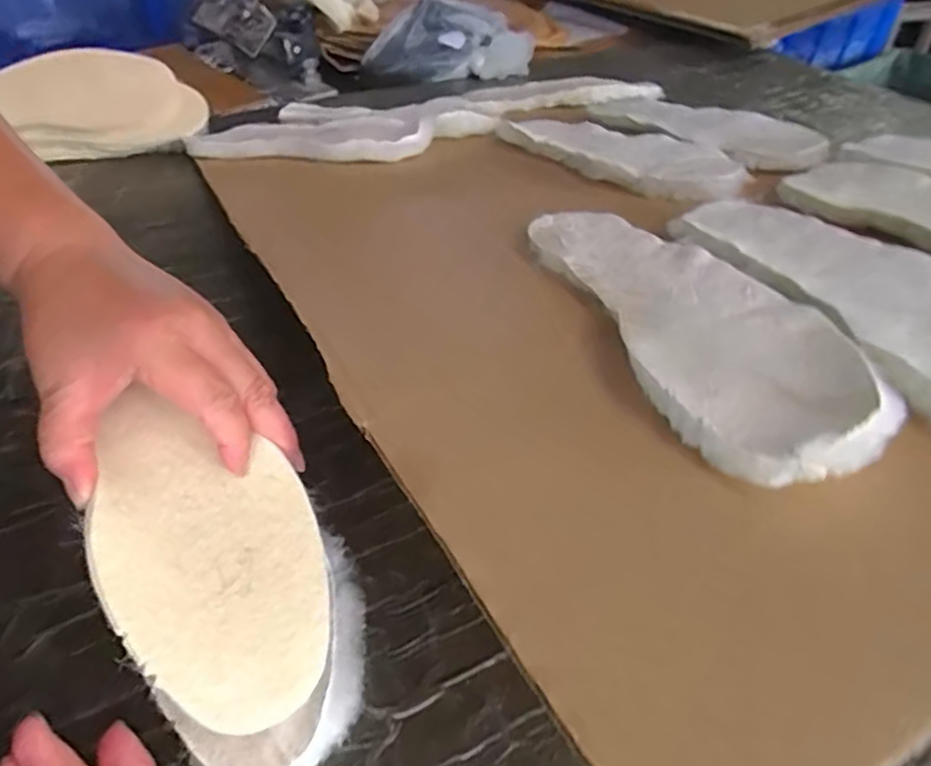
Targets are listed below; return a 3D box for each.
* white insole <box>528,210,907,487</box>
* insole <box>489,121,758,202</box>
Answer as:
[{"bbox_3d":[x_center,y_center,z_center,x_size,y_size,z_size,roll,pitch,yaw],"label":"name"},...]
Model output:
[{"bbox_3d":[0.117,-0.043,0.346,0.094,0.020,0.279,-13,34,-5],"label":"white insole"},{"bbox_3d":[0.138,-0.213,0.584,0.093,0.017,0.277,-27,40,-22],"label":"insole"}]

